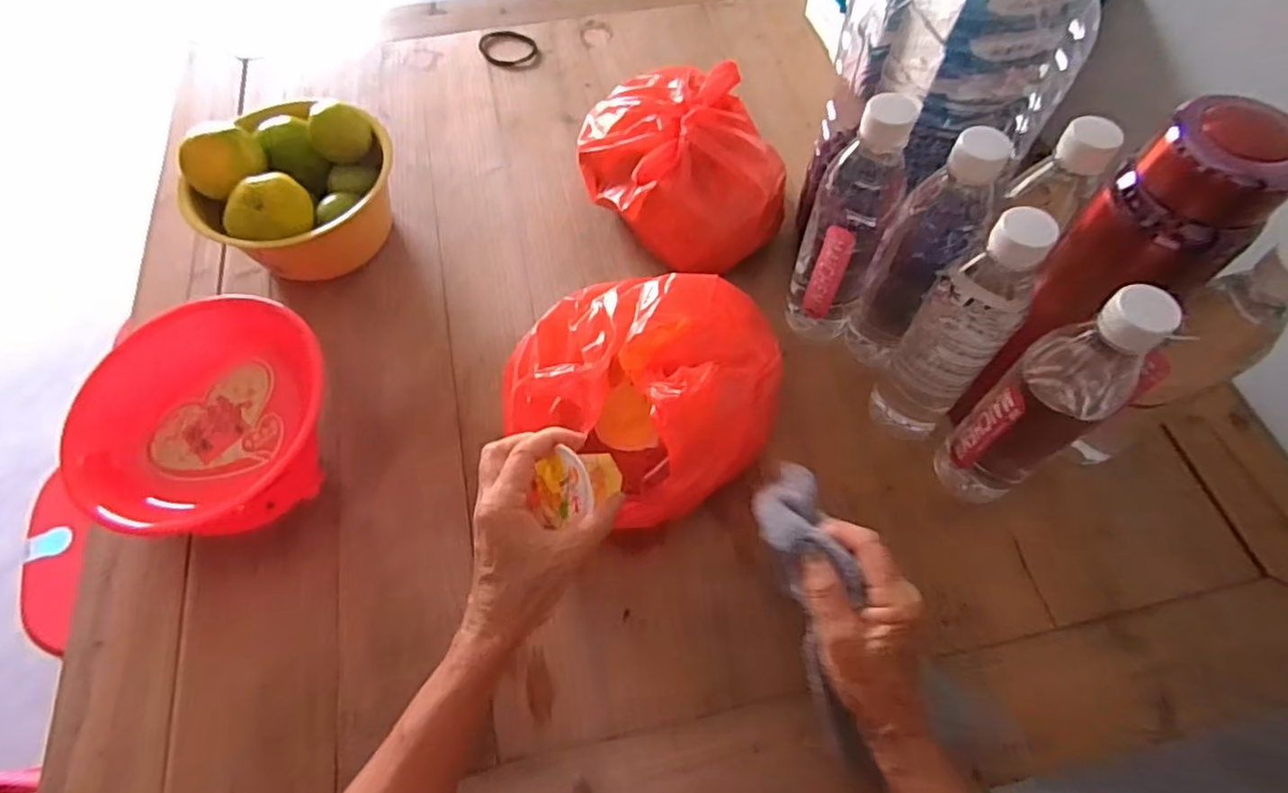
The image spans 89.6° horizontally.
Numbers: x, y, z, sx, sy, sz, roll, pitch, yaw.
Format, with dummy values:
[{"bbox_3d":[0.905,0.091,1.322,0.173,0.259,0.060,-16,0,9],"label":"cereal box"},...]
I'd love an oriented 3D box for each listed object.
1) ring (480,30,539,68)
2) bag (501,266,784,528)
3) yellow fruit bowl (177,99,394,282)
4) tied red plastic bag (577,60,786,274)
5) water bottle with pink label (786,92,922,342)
[{"bbox_3d":[-0.168,-0.434,0.805,0.067,0.004,0.074,-20,63,-9],"label":"ring"},{"bbox_3d":[-0.005,0.003,0.511,0.217,0.103,0.191,3,62,3],"label":"bag"},{"bbox_3d":[-0.331,-0.198,0.625,0.161,0.109,0.178,34,68,18],"label":"yellow fruit bowl"},{"bbox_3d":[0.035,-0.218,0.627,0.164,0.111,0.215,-23,62,-13],"label":"tied red plastic bag"},{"bbox_3d":[0.156,-0.128,0.501,0.059,0.224,0.053,20,64,12],"label":"water bottle with pink label"}]

